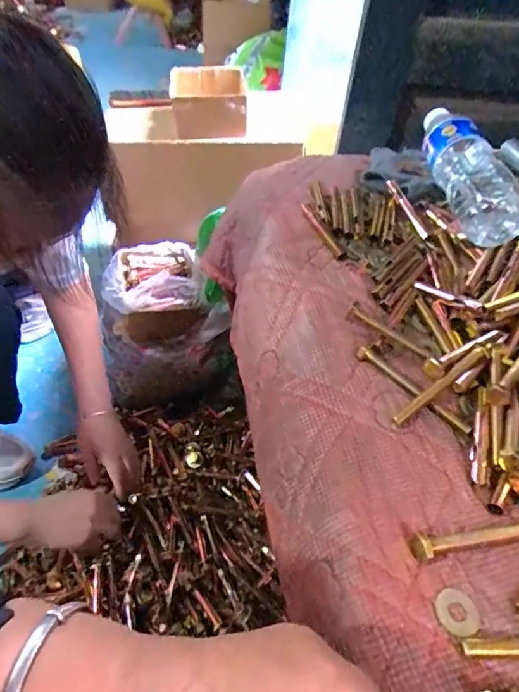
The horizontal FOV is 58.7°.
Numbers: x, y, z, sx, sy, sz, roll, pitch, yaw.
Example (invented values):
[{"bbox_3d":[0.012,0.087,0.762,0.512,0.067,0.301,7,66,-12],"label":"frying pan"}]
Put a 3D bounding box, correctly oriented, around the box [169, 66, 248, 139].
[{"bbox_3d":[-0.091,-0.468,0.880,0.145,0.072,0.175,-3,46,-8],"label":"box"}]

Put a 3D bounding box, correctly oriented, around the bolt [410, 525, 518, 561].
[{"bbox_3d":[0.148,0.120,0.298,0.103,0.012,0.015,-6,47,-12],"label":"bolt"}]

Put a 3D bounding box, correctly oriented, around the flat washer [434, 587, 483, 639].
[{"bbox_3d":[0.115,0.154,0.267,0.024,0.004,0.025,3,46,-3],"label":"flat washer"}]

